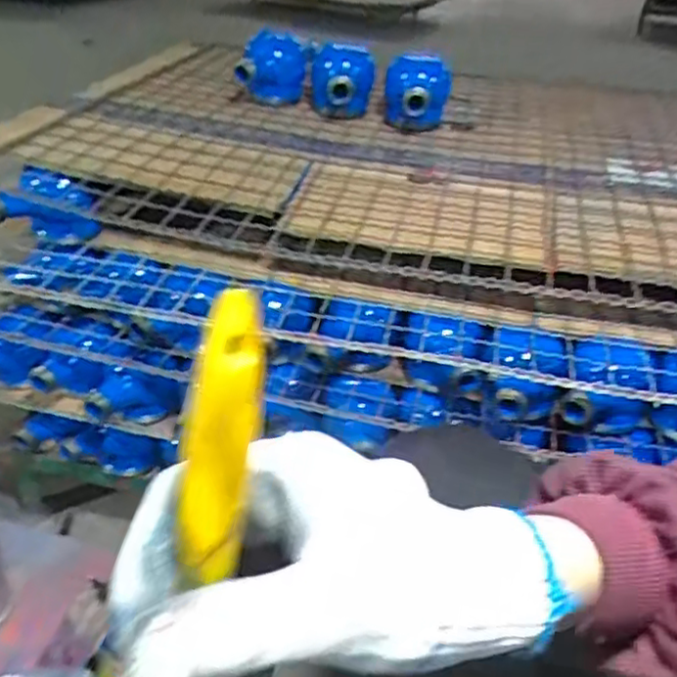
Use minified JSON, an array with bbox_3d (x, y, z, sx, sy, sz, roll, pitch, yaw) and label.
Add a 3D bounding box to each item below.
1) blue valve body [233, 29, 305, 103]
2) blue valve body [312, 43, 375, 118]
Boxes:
[{"bbox_3d":[-0.086,-0.351,0.880,0.089,0.088,0.090,0,35,-2],"label":"blue valve body"},{"bbox_3d":[0.007,-0.330,0.870,0.082,0.083,0.064,0,35,-2],"label":"blue valve body"}]

